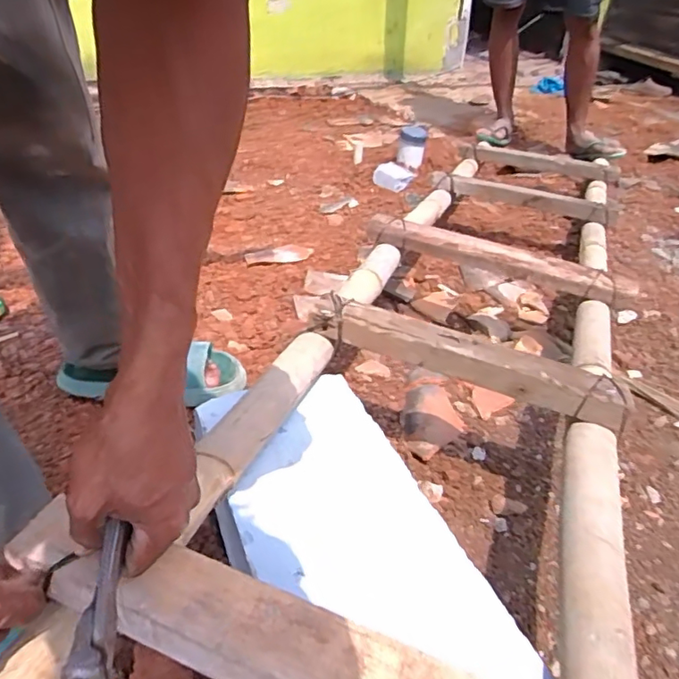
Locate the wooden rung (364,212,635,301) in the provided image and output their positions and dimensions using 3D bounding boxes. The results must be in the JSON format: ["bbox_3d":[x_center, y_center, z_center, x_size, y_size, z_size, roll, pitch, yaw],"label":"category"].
[{"bbox_3d":[0.279,-0.150,1.002,0.477,0.047,0.060,18,39,17],"label":"wooden rung"}]

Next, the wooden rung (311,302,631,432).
[{"bbox_3d":[0.158,0.019,0.698,0.377,0.044,0.065,17,39,16],"label":"wooden rung"}]

